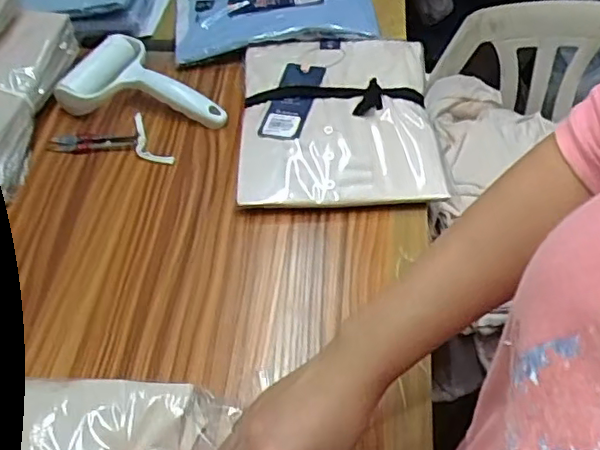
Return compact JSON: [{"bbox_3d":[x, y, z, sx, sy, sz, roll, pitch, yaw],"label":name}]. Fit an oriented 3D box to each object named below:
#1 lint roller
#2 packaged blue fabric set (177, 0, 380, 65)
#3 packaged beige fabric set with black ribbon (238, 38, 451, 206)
[{"bbox_3d":[-0.182,-0.143,0.667,0.173,0.038,0.115,35,61,28],"label":"lint roller"},{"bbox_3d":[-0.039,-0.303,0.785,0.245,0.025,0.214,-8,51,-3],"label":"packaged blue fabric set"},{"bbox_3d":[0.040,-0.118,0.660,0.197,0.041,0.246,-3,51,1],"label":"packaged beige fabric set with black ribbon"}]

